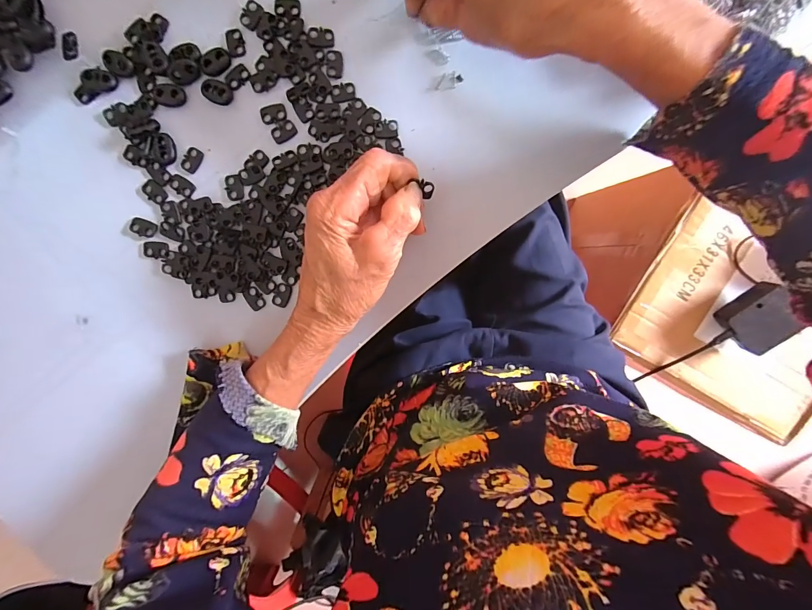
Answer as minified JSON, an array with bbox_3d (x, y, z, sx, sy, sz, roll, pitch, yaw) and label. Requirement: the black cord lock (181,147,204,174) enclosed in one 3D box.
[{"bbox_3d":[-0.159,-0.107,0.265,0.011,0.004,0.018,31,97,-3],"label":"black cord lock"}]

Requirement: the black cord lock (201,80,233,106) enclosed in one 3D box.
[{"bbox_3d":[-0.136,-0.154,0.260,0.020,0.004,0.015,18,98,-1],"label":"black cord lock"}]

